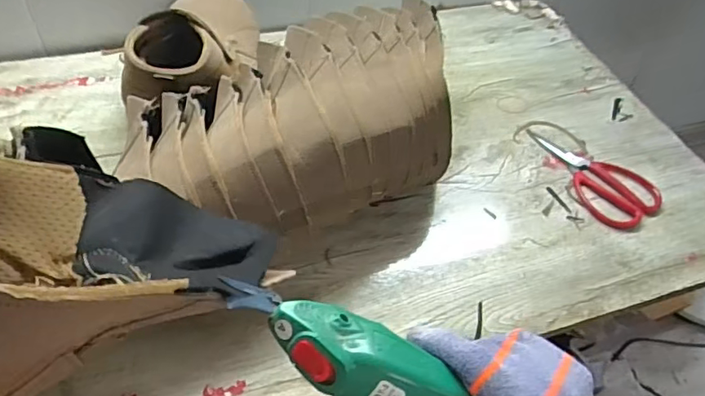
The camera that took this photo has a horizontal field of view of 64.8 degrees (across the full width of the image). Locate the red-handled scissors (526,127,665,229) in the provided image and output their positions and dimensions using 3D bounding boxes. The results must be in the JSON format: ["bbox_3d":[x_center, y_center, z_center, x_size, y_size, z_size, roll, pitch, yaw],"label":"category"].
[{"bbox_3d":[0.313,-0.038,0.725,0.097,0.013,0.183,-17,53,-18],"label":"red-handled scissors"}]

